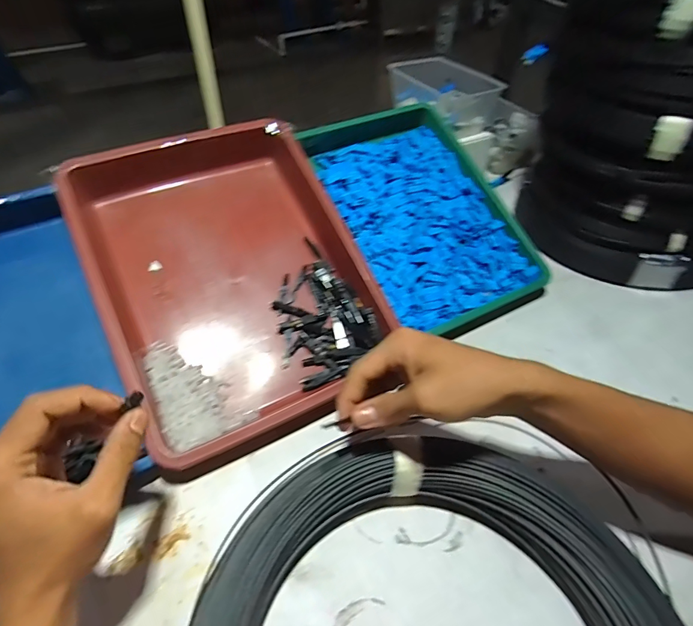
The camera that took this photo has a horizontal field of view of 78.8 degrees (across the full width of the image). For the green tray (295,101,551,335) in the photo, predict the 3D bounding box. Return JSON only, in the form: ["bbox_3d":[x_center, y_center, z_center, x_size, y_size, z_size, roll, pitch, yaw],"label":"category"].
[{"bbox_3d":[0.095,-0.134,0.559,0.214,0.044,0.327,-23,73,-16],"label":"green tray"}]

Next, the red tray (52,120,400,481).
[{"bbox_3d":[-0.124,-0.044,0.468,0.266,0.064,0.358,-22,73,-21],"label":"red tray"}]

